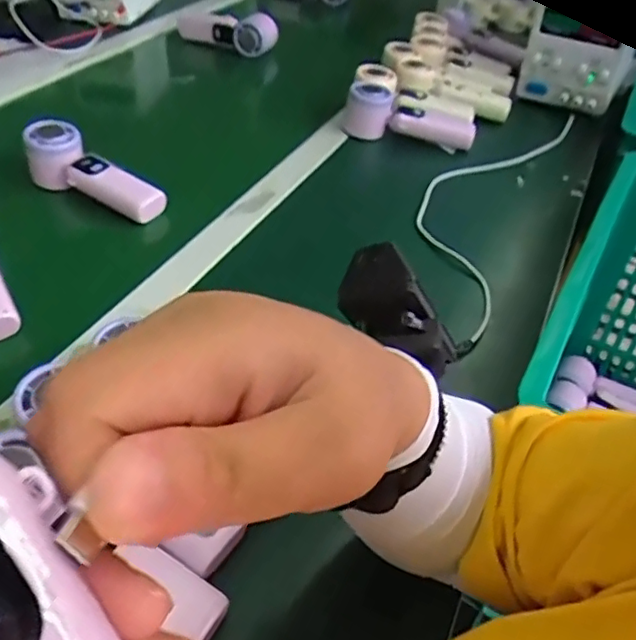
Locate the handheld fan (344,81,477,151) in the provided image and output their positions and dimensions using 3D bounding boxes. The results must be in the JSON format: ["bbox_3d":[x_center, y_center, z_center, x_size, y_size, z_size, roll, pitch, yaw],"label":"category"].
[{"bbox_3d":[0.126,-0.272,0.822,0.174,0.071,0.069,16,44,11],"label":"handheld fan"}]

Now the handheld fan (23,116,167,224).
[{"bbox_3d":[-0.236,-0.158,0.636,0.162,0.056,0.053,28,48,23],"label":"handheld fan"}]

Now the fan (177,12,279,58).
[{"bbox_3d":[-0.157,-0.506,1.052,0.198,0.053,0.056,19,45,14],"label":"fan"}]

